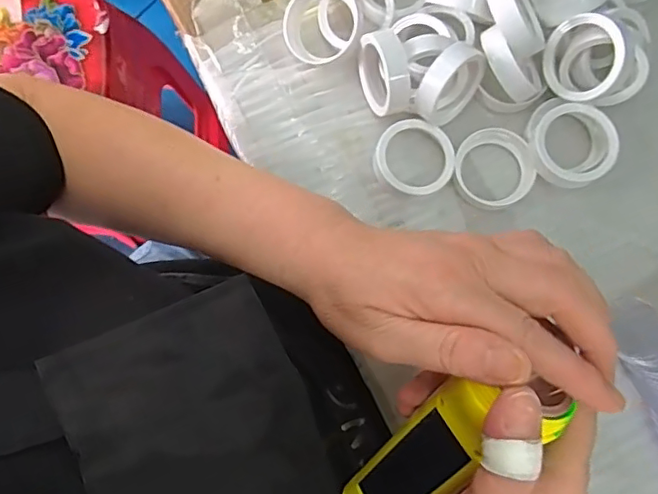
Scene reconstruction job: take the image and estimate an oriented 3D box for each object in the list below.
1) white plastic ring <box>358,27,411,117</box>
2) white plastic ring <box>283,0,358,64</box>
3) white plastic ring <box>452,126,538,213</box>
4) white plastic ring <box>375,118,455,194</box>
[{"bbox_3d":[0.036,-0.112,0.362,0.023,0.038,0.045,-16,80,-3],"label":"white plastic ring"},{"bbox_3d":[-0.006,-0.149,0.372,0.051,0.023,0.051,0,116,1],"label":"white plastic ring"},{"bbox_3d":[0.108,-0.052,0.367,0.047,0.017,0.052,-17,80,-3],"label":"white plastic ring"},{"bbox_3d":[0.057,-0.058,0.368,0.050,0.016,0.049,0,80,0],"label":"white plastic ring"}]

